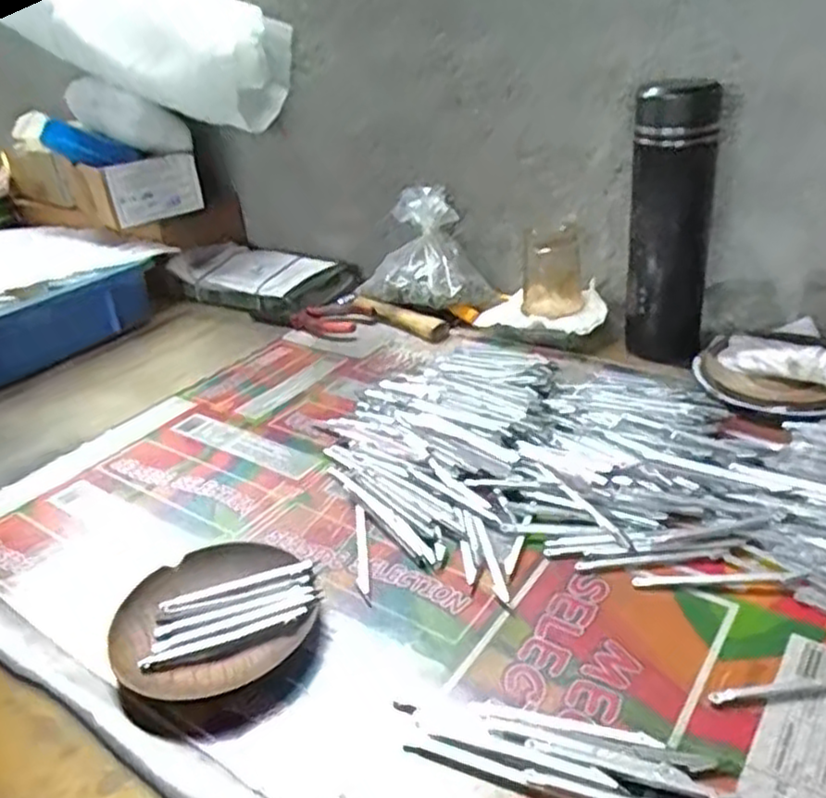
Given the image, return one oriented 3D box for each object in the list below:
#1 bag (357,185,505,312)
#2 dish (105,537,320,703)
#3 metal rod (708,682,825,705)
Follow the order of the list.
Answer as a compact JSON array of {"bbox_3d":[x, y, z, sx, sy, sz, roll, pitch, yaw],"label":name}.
[{"bbox_3d":[0.011,-0.149,0.776,0.148,0.123,0.070,0,29,11],"label":"bag"},{"bbox_3d":[-0.111,0.123,0.421,0.113,0.020,0.111,-5,30,3],"label":"dish"},{"bbox_3d":[0.190,0.139,0.352,0.093,0.004,0.008,-5,30,2],"label":"metal rod"}]

